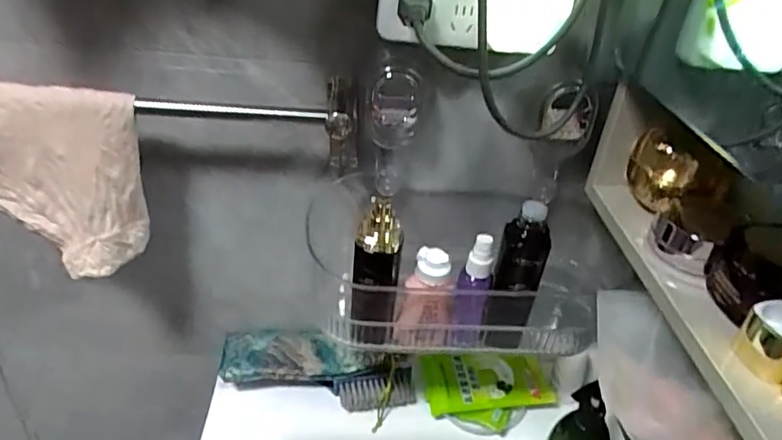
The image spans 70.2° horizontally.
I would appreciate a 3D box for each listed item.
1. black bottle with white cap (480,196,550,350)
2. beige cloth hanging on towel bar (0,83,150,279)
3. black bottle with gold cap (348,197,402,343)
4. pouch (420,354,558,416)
[{"bbox_3d":[0.114,0.058,0.508,0.041,0.150,0.034,16,34,16],"label":"black bottle with white cap"},{"bbox_3d":[-0.312,-0.040,0.507,0.162,0.163,0.053,10,33,7],"label":"beige cloth hanging on towel bar"},{"bbox_3d":[-0.014,0.053,0.498,0.040,0.151,0.034,3,33,-4],"label":"black bottle with gold cap"},{"bbox_3d":[0.119,0.202,0.689,0.156,0.028,0.077,-7,52,-9],"label":"pouch"}]

